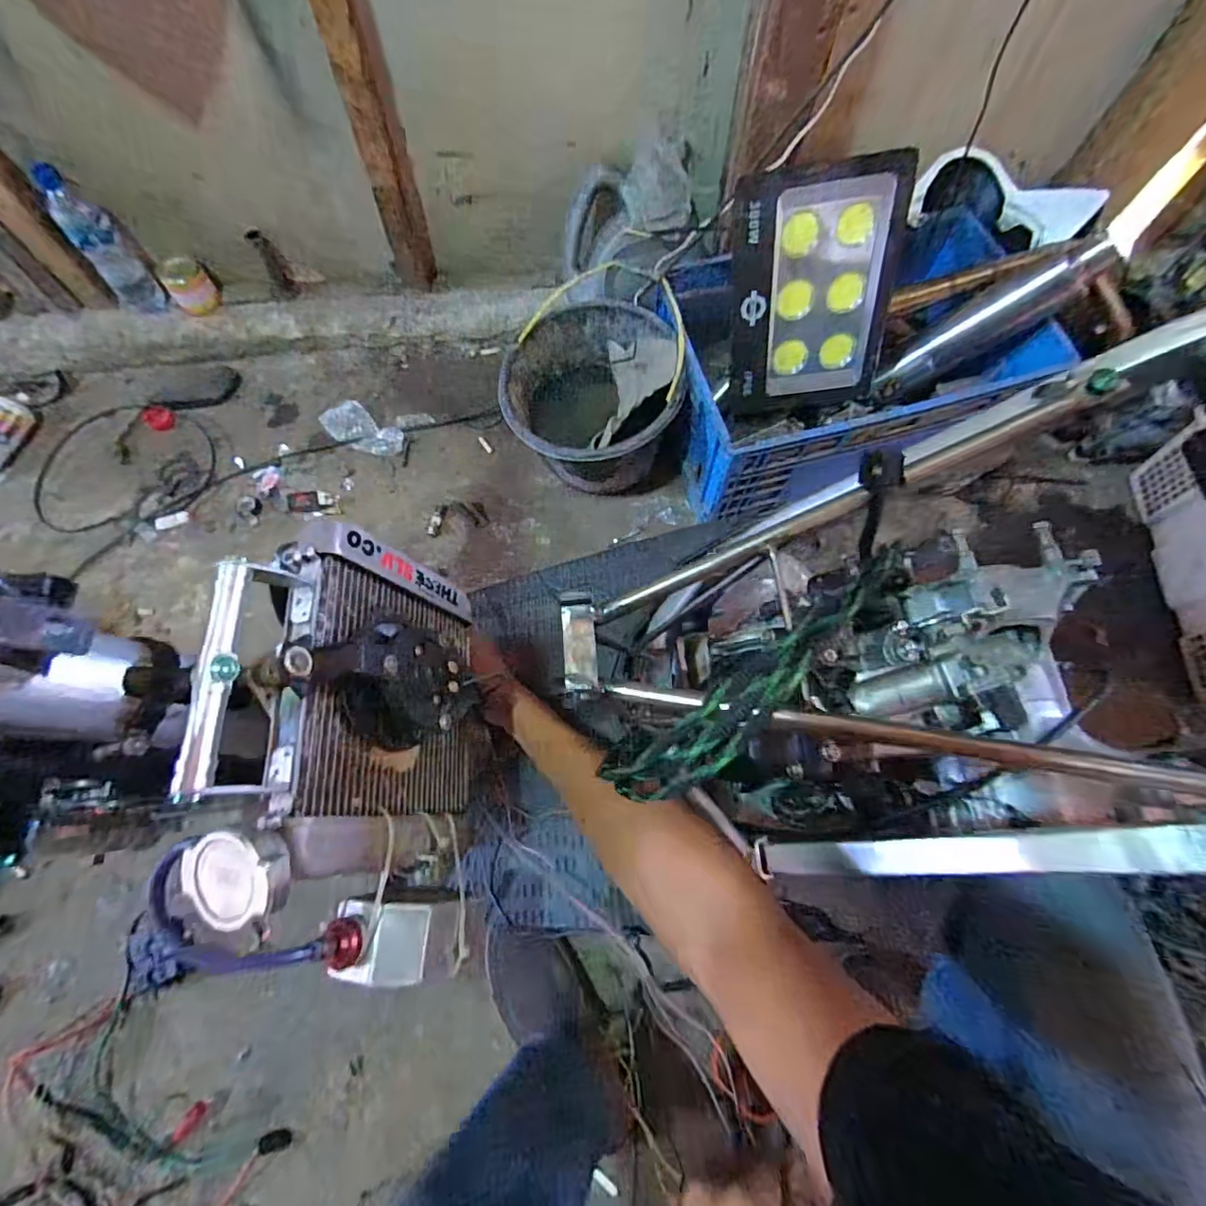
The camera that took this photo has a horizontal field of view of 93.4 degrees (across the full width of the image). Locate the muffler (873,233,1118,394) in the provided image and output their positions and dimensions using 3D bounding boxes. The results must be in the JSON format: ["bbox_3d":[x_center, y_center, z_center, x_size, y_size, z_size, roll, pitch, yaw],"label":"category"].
[{"bbox_3d":[0.579,-0.410,0.864,0.082,0.324,0.075,11,65,-35],"label":"muffler"}]

